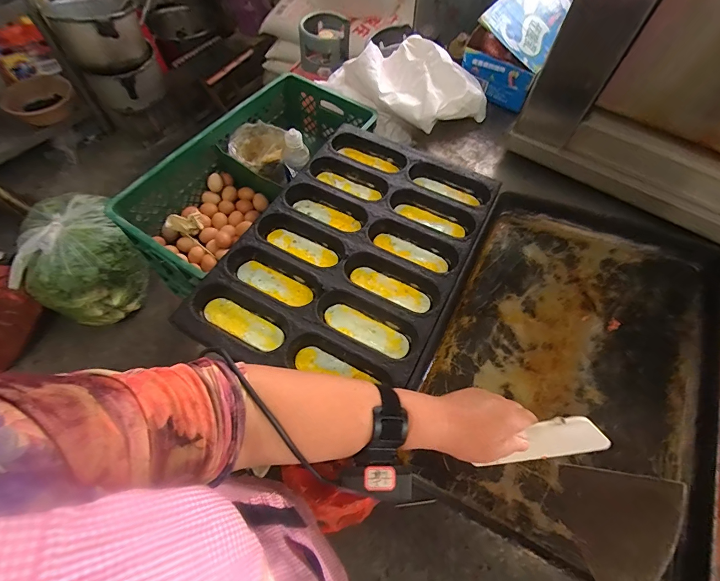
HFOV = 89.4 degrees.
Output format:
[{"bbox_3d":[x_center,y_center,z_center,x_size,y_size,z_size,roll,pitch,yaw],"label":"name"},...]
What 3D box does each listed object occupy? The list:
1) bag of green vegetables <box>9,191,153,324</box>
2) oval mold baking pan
[{"bbox_3d":[-1.034,-0.130,1.359,0.387,0.305,0.412,-33,67,-18],"label":"bag of green vegetables"},{"bbox_3d":[-0.004,-0.087,0.709,0.402,0.032,0.589,25,63,11],"label":"oval mold baking pan"}]

